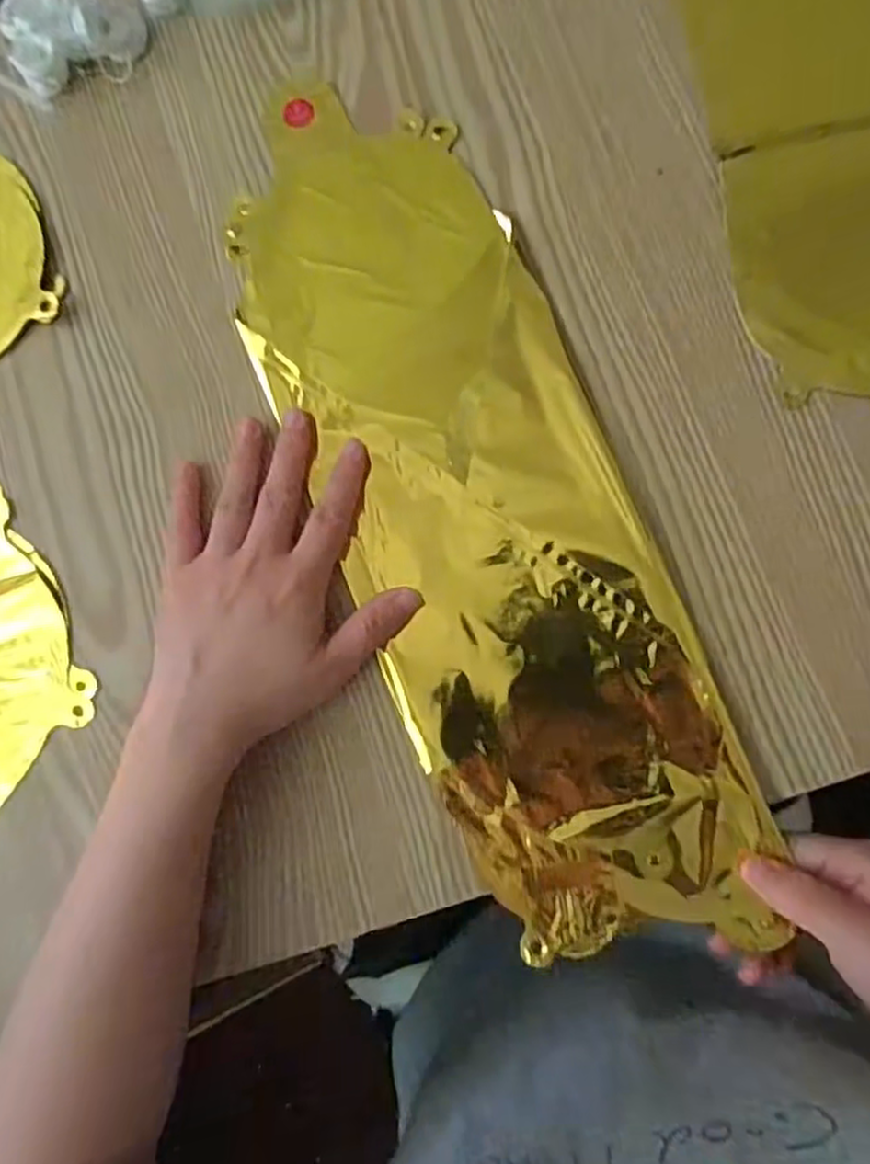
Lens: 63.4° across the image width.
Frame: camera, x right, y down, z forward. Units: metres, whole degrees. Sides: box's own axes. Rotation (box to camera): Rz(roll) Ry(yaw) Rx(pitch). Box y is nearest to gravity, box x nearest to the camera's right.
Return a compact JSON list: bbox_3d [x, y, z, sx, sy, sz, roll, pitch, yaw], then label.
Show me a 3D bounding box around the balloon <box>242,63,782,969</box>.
[{"bbox_3d":[0.020,-0.037,0.329,0.136,0.012,0.407,-23,84,2],"label":"balloon"}]

